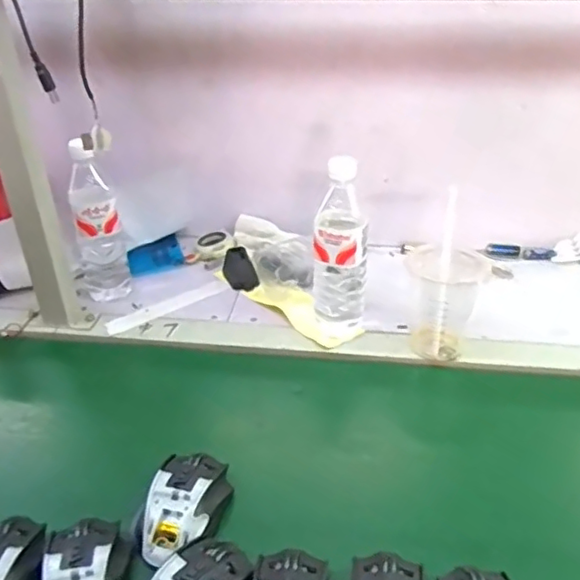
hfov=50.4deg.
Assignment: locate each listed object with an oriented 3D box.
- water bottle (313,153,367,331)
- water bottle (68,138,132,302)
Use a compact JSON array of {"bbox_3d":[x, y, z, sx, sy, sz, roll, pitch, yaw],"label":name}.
[{"bbox_3d":[0.059,-0.042,0.753,0.064,0.213,0.062,2,35,5],"label":"water bottle"},{"bbox_3d":[-0.271,-0.087,0.855,0.068,0.222,0.058,-15,37,-19],"label":"water bottle"}]

